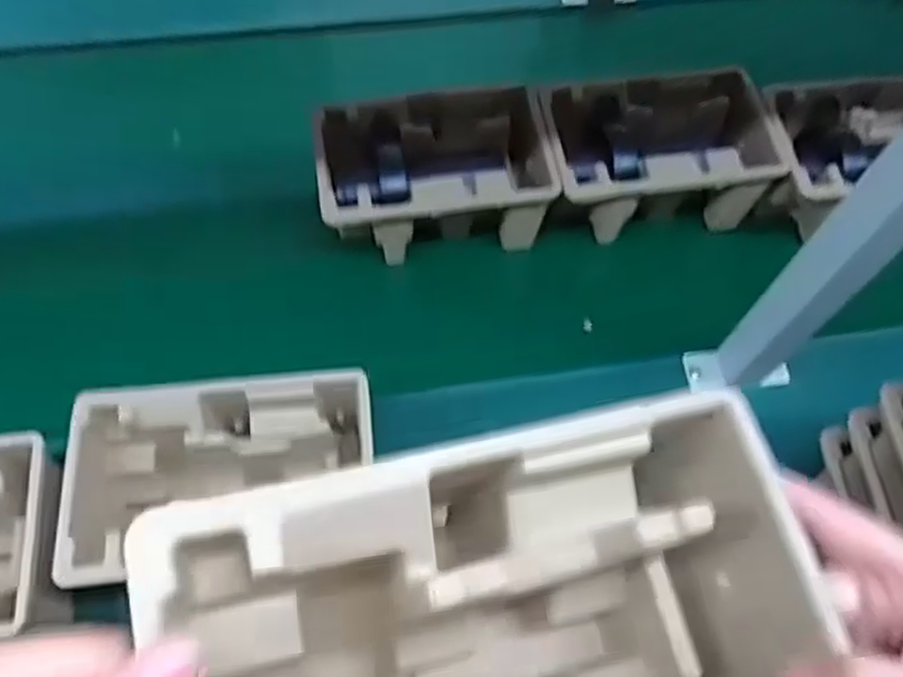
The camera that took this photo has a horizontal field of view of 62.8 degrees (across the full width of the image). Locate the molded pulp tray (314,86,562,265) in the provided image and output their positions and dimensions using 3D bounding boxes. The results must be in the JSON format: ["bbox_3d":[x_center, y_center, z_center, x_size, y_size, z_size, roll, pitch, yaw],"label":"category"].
[{"bbox_3d":[-0.018,-0.162,0.748,0.220,0.096,0.133,-8,65,-6],"label":"molded pulp tray"}]

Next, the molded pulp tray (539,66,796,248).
[{"bbox_3d":[0.205,-0.188,0.766,0.221,0.107,0.147,-7,65,-6],"label":"molded pulp tray"}]

